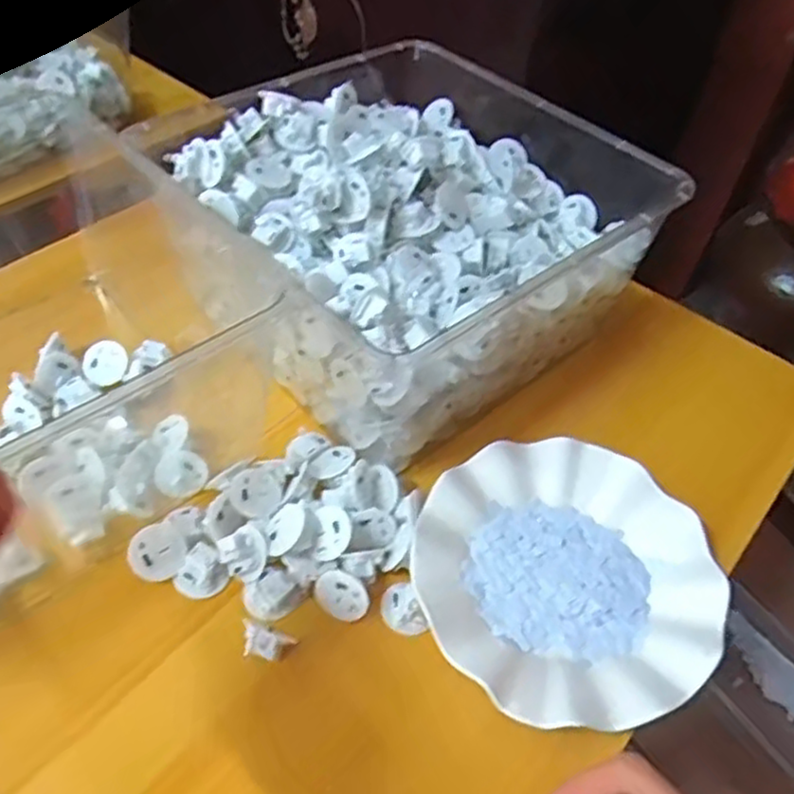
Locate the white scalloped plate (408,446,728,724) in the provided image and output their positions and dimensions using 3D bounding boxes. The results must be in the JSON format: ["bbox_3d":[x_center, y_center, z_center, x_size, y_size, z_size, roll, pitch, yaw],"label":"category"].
[{"bbox_3d":[0.103,0.107,0.440,0.177,0.022,0.176,2,49,-2],"label":"white scalloped plate"}]

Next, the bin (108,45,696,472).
[{"bbox_3d":[0.018,-0.146,0.568,0.344,0.117,0.306,-33,59,-29],"label":"bin"}]

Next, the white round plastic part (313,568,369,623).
[{"bbox_3d":[-0.032,0.117,0.419,0.032,0.030,0.005,30,21,10],"label":"white round plastic part"}]

